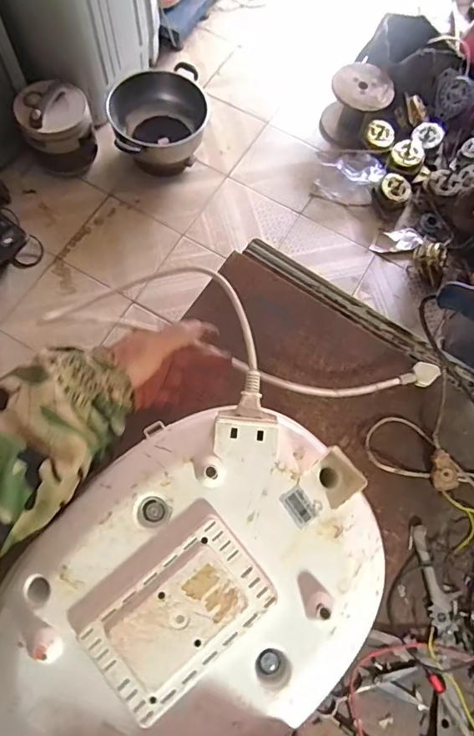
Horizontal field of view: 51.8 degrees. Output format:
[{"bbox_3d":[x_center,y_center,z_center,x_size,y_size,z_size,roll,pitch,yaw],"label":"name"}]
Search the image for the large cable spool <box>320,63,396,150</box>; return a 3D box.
[{"bbox_3d":[0.399,-0.866,1.640,0.209,0.159,0.179,17,70,4],"label":"large cable spool"}]

